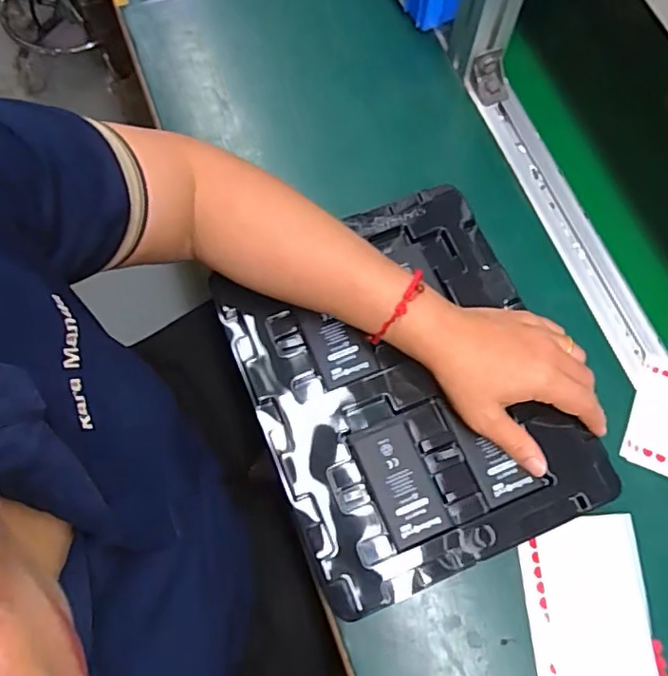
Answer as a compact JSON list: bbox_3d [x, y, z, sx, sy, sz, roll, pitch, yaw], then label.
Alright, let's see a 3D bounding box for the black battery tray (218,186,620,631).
[{"bbox_3d":[0.050,0.031,0.442,0.217,0.022,0.274,-20,71,-9],"label":"black battery tray"}]

